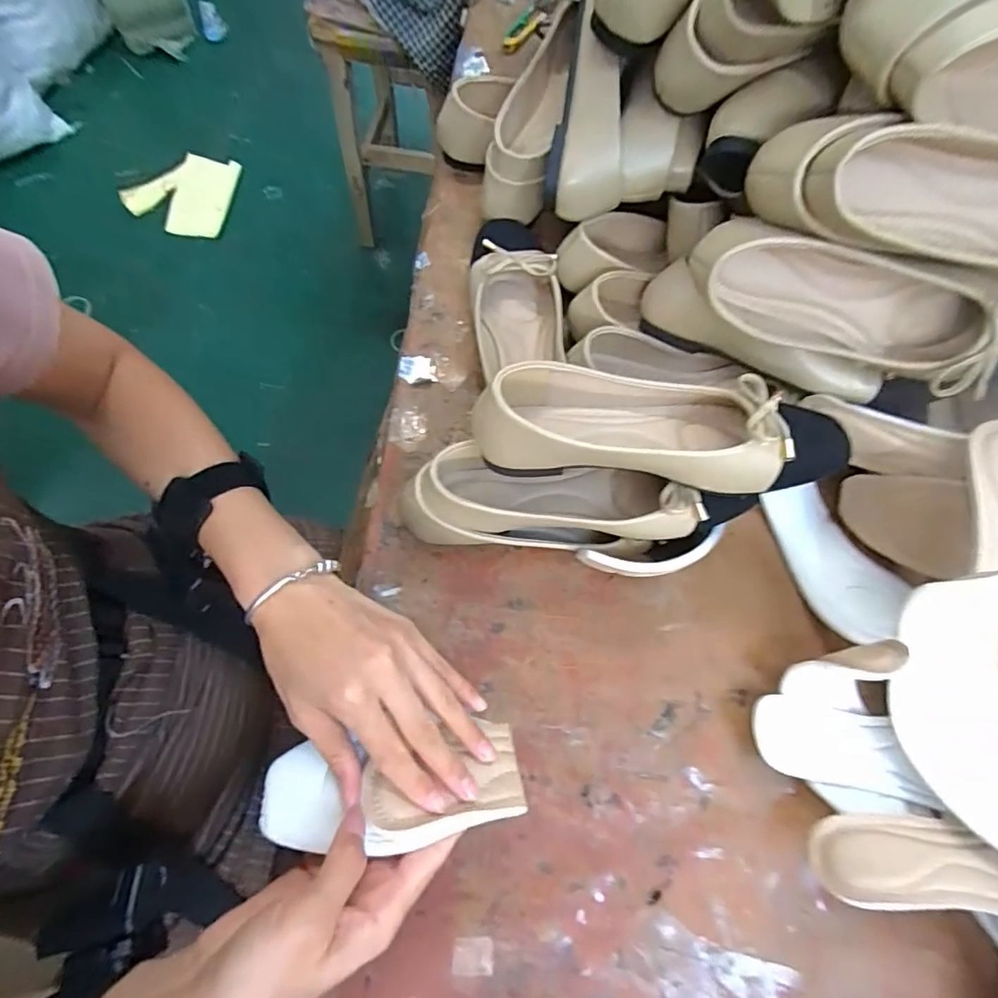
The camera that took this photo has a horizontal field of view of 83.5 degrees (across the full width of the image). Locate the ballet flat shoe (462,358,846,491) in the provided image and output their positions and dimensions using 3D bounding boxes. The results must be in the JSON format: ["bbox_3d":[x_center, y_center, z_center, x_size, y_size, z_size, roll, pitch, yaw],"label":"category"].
[{"bbox_3d":[0.107,-0.052,0.380,0.243,0.059,0.087,7,70,1],"label":"ballet flat shoe"}]

